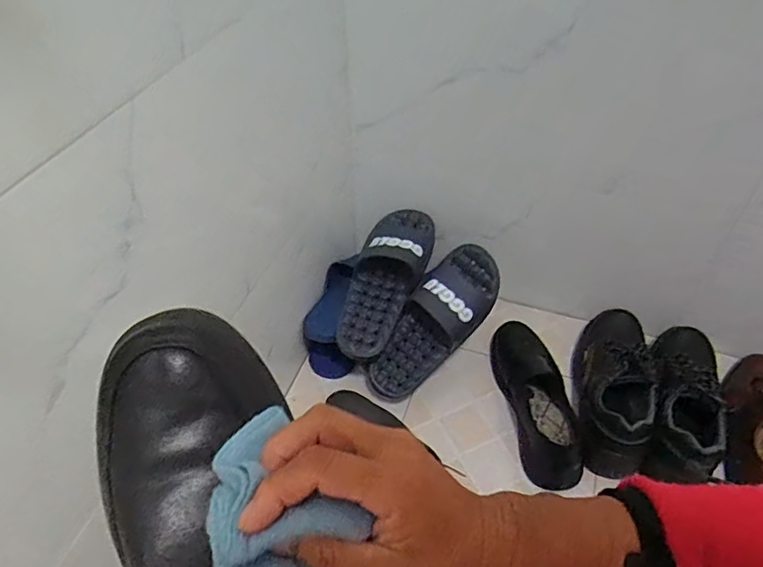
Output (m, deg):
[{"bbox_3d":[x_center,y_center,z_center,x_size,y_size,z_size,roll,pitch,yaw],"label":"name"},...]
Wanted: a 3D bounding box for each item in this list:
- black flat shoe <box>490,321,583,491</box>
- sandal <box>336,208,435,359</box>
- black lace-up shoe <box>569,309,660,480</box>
[{"bbox_3d":[0.248,0.176,0.870,0.098,0.068,0.277,-4,46,-2],"label":"black flat shoe"},{"bbox_3d":[0.009,-0.015,0.865,0.115,0.068,0.277,17,67,17],"label":"sandal"},{"bbox_3d":[0.366,0.159,0.868,0.099,0.128,0.287,14,51,7],"label":"black lace-up shoe"}]

